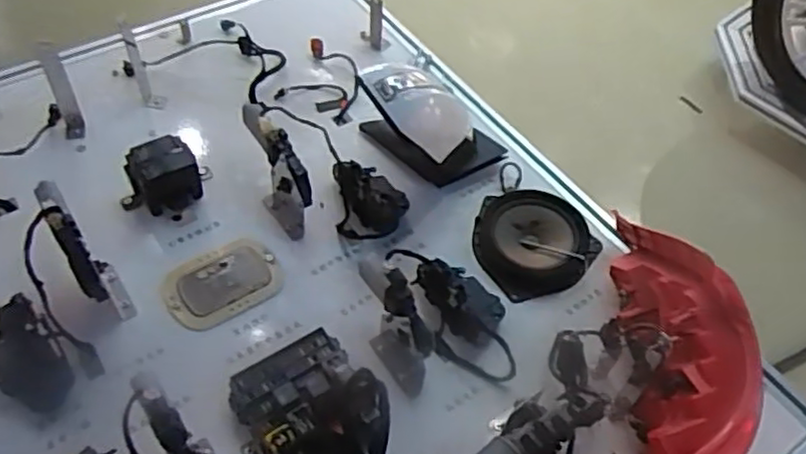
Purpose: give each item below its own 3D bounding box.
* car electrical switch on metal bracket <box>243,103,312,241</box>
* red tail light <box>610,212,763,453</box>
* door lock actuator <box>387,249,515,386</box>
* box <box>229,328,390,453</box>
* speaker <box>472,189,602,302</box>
[{"bbox_3d":[-0.188,-0.086,1.026,0.050,0.151,0.163,-32,62,-31],"label":"car electrical switch on metal bracket"},{"bbox_3d":[0.298,0.147,0.801,0.149,0.201,0.516,14,38,6],"label":"red tail light"},{"bbox_3d":[0.081,0.115,0.934,0.115,0.061,0.207,-21,57,-20],"label":"door lock actuator"},{"bbox_3d":[-0.106,0.226,0.816,0.152,0.090,0.205,-27,59,-23],"label":"box"},{"bbox_3d":[0.196,0.014,1.035,0.167,0.040,0.183,2,53,-3],"label":"speaker"}]

